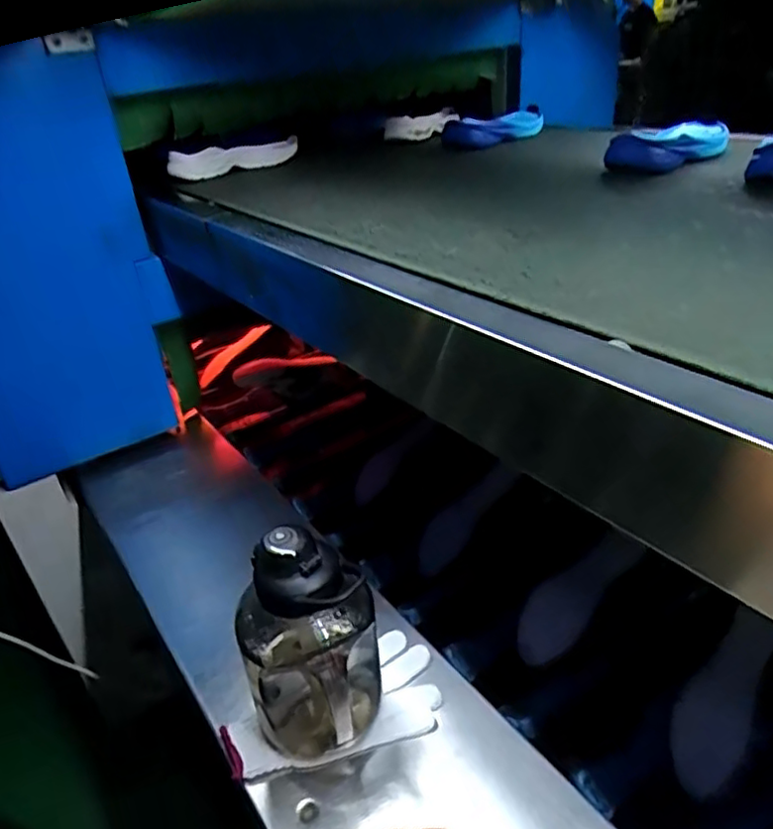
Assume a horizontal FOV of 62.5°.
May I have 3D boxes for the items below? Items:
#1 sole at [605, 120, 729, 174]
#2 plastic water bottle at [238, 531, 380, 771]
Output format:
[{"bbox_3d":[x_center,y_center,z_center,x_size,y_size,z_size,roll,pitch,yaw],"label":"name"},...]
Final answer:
[{"bbox_3d":[0.412,-0.379,0.889,0.242,0.047,0.075,-26,37,-31],"label":"sole"},{"bbox_3d":[-0.072,0.213,0.585,0.119,0.220,0.090,-10,32,-10],"label":"plastic water bottle"}]

